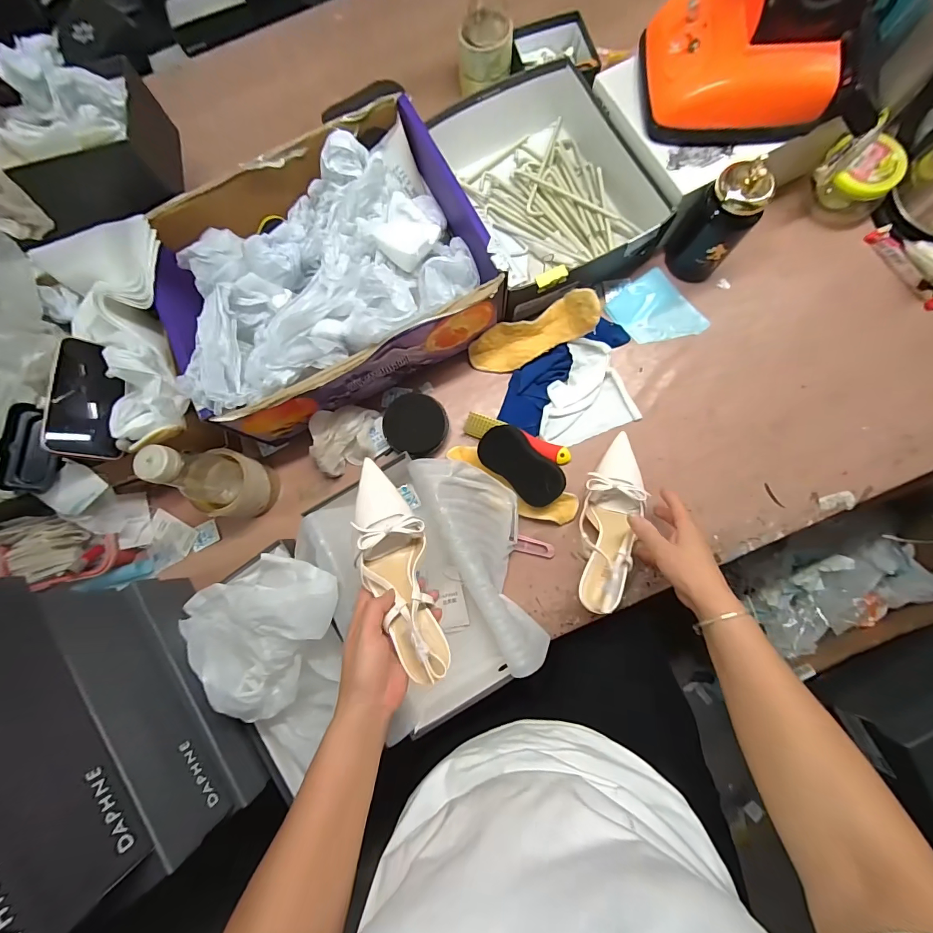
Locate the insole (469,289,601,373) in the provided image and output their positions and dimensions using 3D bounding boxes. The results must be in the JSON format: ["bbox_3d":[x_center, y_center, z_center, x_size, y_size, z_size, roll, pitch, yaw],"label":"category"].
[{"bbox_3d":[0.094,-0.187,0.576,0.190,0.047,0.060,-18,79,24],"label":"insole"}]

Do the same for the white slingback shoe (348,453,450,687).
[{"bbox_3d":[-0.075,0.107,0.434,0.072,0.047,0.231,-21,69,0],"label":"white slingback shoe"}]

